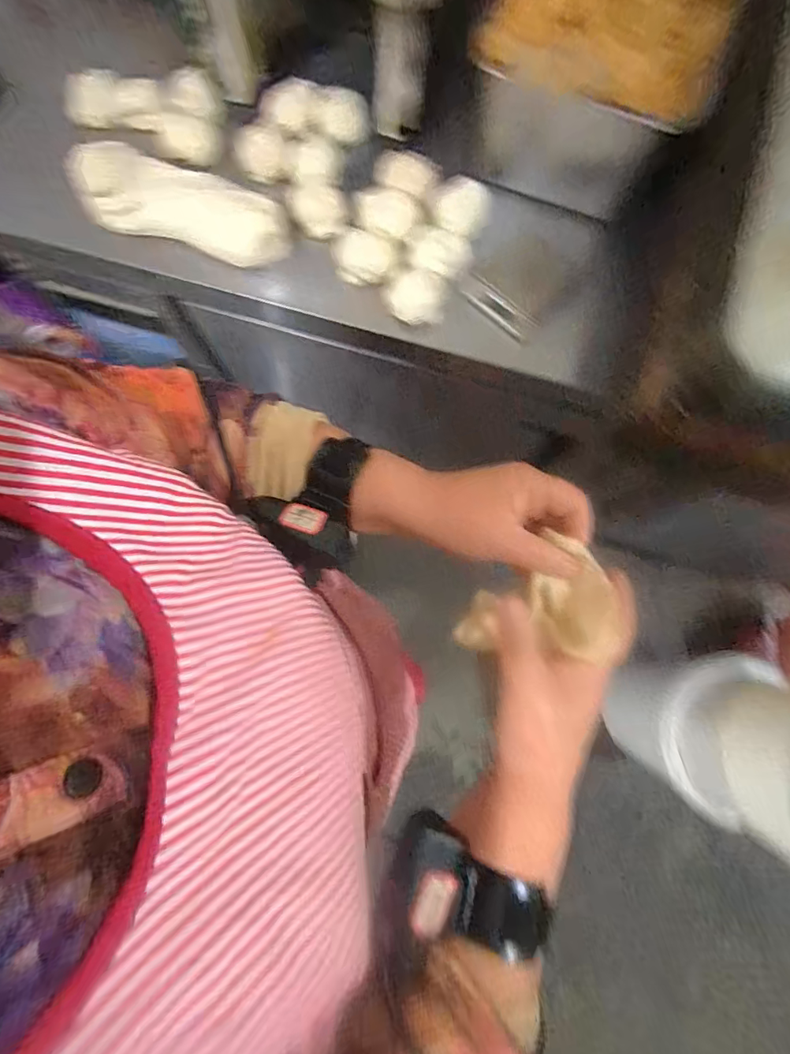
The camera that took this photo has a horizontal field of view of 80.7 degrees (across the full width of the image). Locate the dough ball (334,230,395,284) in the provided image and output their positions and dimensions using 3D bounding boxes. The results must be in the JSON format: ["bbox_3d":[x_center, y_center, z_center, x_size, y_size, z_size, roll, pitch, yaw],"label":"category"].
[{"bbox_3d":[-0.043,-0.357,0.606,0.073,0.035,0.066,-7,79,-2],"label":"dough ball"}]

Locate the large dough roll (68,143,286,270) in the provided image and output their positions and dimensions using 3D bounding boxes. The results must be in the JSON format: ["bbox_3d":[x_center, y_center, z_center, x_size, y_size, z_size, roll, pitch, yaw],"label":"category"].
[{"bbox_3d":[-0.278,-0.418,0.608,0.274,0.063,0.093,16,79,3],"label":"large dough roll"}]

